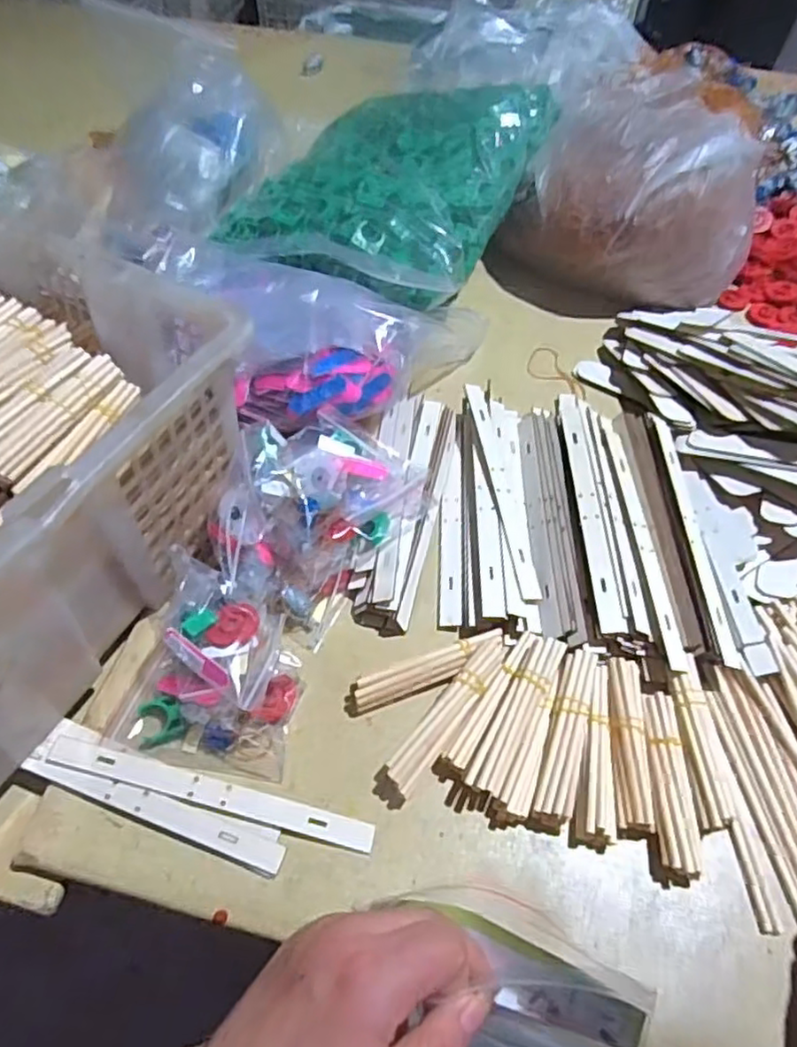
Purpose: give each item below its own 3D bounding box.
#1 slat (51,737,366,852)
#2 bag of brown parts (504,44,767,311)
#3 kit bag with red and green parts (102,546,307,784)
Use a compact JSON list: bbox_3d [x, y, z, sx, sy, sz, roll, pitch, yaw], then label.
[{"bbox_3d":[-0.111,0.157,0.380,0.196,0.008,0.017,12,56,7],"label":"slat"},{"bbox_3d":[0.242,-0.326,0.642,0.220,0.151,0.205,24,58,14],"label":"bag of brown parts"},{"bbox_3d":[-0.115,0.083,0.408,0.107,0.050,0.119,9,55,5],"label":"kit bag with red and green parts"}]

